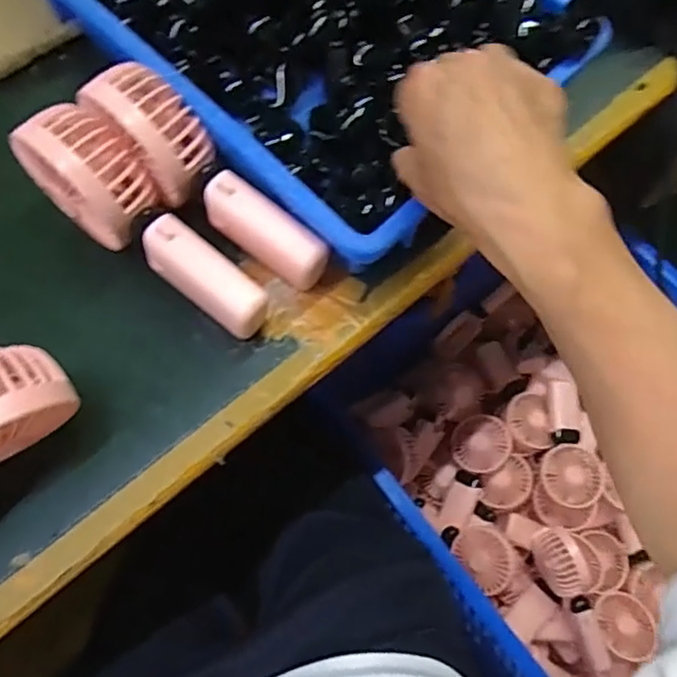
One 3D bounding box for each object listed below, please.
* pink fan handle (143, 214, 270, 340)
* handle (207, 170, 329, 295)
[{"bbox_3d":[-0.081,-0.037,0.372,0.085,0.036,0.033,41,73,-5],"label":"pink fan handle"},{"bbox_3d":[-0.045,-0.066,0.374,0.083,0.032,0.029,36,72,13],"label":"handle"}]

